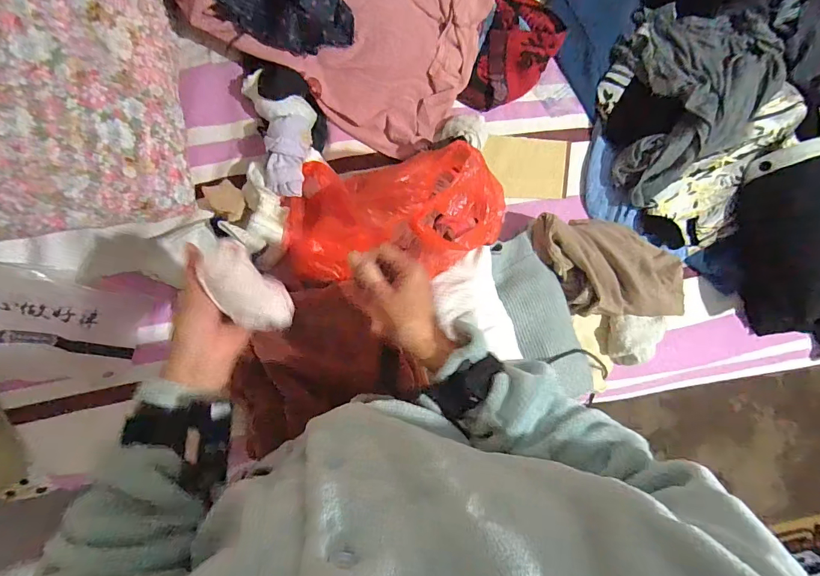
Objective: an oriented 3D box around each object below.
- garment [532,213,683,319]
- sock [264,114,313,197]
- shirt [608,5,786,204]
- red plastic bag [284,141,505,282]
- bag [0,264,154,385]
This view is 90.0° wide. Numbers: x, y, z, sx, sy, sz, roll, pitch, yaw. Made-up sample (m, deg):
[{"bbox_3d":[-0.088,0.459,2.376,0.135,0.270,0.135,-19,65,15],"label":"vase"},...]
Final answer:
[{"bbox_3d":[0.330,-0.036,0.667,0.267,0.077,0.159,0,94,-9],"label":"garment"},{"bbox_3d":[-0.171,-0.184,0.568,0.055,0.038,0.105,10,92,-9],"label":"sock"},{"bbox_3d":[0.468,-0.293,0.670,0.252,0.071,0.319,11,92,-9],"label":"shirt"},{"bbox_3d":[-0.030,-0.103,0.567,0.294,0.148,0.162,-7,96,21],"label":"red plastic bag"},{"bbox_3d":[-0.476,0.051,0.518,0.230,0.038,0.143,9,90,-34],"label":"bag"}]

